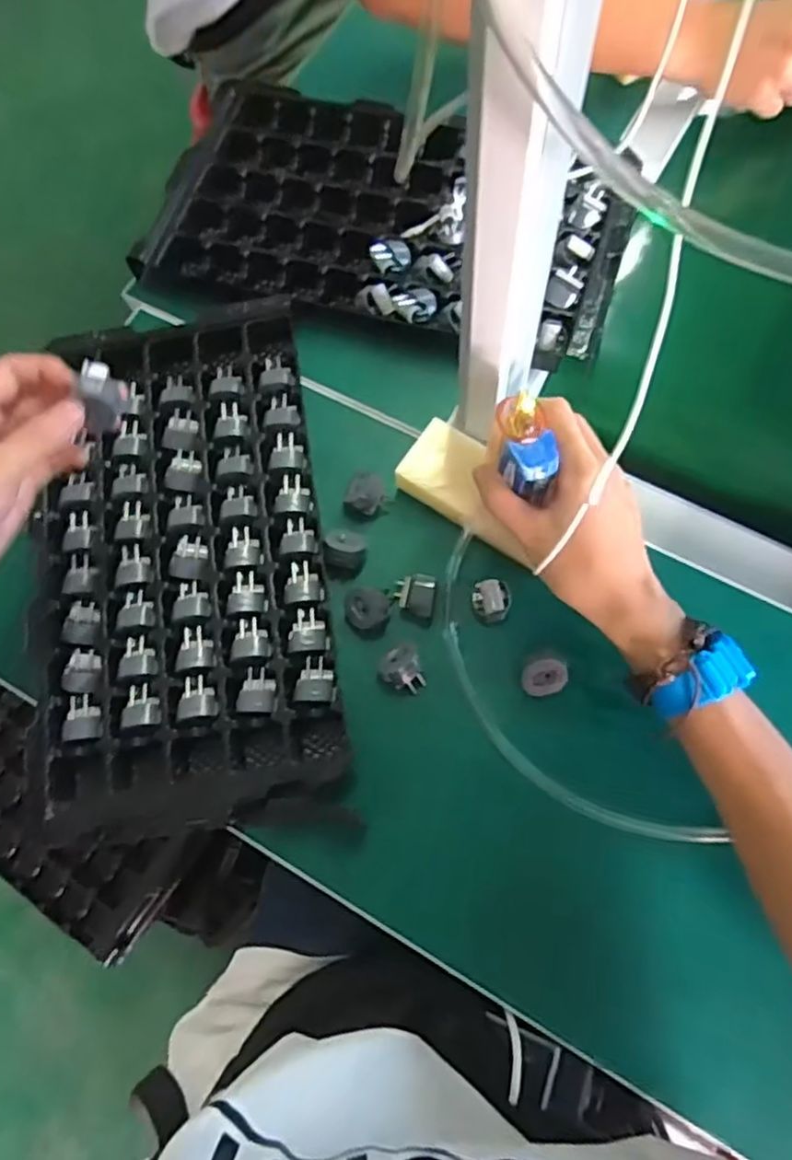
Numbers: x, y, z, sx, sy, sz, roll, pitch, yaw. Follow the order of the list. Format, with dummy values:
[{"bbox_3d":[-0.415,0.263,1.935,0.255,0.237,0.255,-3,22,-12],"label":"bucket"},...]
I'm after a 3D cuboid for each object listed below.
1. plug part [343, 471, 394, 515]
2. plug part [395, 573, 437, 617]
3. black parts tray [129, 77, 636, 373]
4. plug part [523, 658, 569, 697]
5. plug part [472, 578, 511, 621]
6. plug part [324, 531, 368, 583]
[{"bbox_3d":[-0.019,-0.058,0.487,0.029,0.021,0.026,21,75,11],"label":"plug part"},{"bbox_3d":[0.012,0.011,0.453,0.028,0.017,0.026,9,73,8],"label":"plug part"},{"bbox_3d":[-0.004,-0.292,0.529,0.357,0.029,0.195,16,75,10],"label":"black parts tray"},{"bbox_3d":[0.095,0.062,0.436,0.027,0.016,0.021,-4,72,4],"label":"plug part"},{"bbox_3d":[0.063,0.013,0.452,0.023,0.014,0.026,-8,72,3],"label":"plug part"},{"bbox_3d":[-0.034,-0.017,0.470,0.027,0.026,0.030,7,73,7],"label":"plug part"}]

